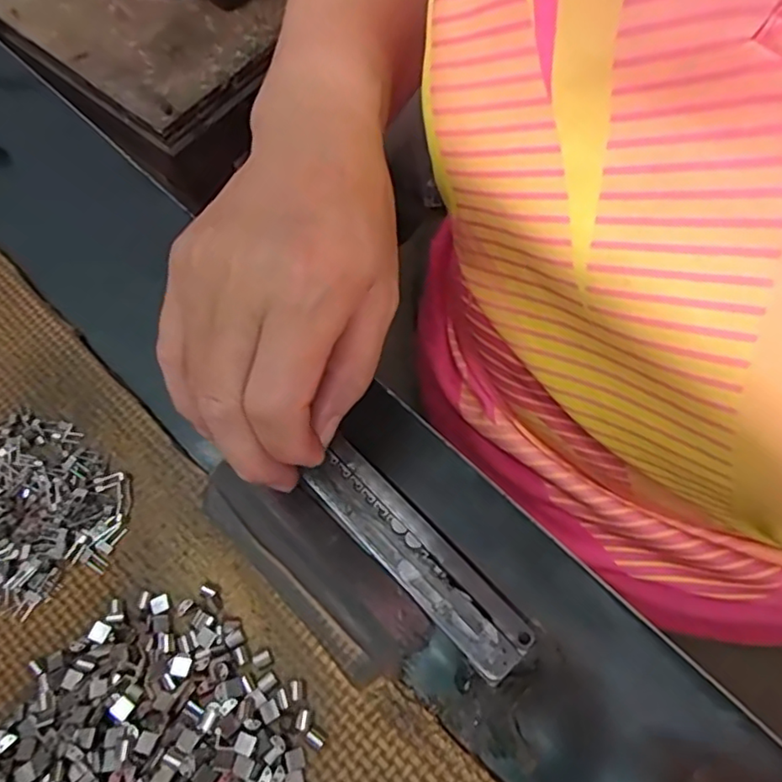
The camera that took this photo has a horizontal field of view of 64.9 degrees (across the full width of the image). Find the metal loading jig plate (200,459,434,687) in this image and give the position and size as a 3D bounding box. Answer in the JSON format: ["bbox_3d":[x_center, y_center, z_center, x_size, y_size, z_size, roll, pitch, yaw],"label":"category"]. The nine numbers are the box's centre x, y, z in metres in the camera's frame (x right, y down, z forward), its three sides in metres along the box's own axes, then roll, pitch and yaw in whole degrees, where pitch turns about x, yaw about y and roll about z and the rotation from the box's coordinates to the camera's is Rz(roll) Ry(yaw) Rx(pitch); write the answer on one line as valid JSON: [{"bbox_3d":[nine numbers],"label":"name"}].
[{"bbox_3d":[-0.032,0.065,0.242,0.105,0.006,0.035,41,75,21],"label":"metal loading jig plate"}]

